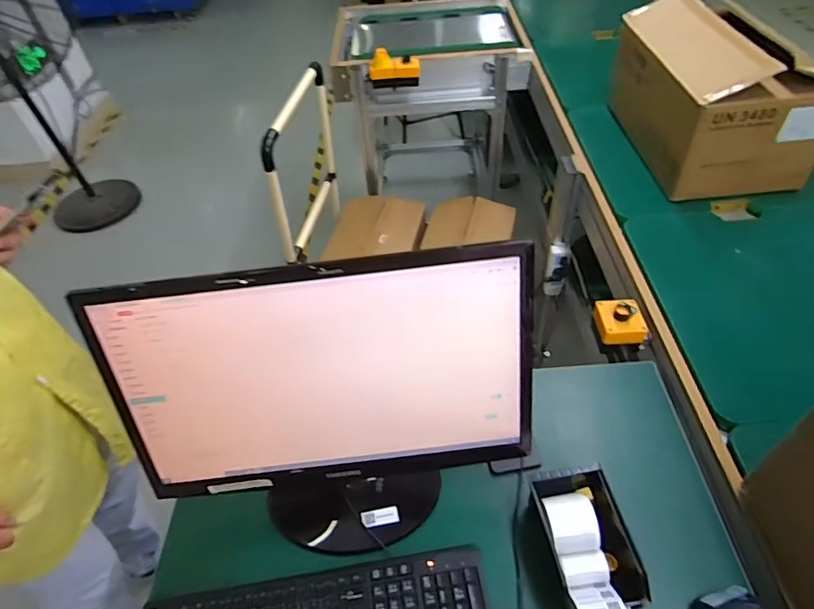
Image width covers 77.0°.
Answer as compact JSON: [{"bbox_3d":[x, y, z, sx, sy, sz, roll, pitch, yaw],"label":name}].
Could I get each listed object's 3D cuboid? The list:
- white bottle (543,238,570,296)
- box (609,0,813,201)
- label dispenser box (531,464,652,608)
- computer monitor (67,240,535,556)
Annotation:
[{"bbox_3d":[0.441,-0.103,1.503,0.063,0.184,0.085,11,49,14],"label":"white bottle"},{"bbox_3d":[0.742,-0.516,1.239,0.331,0.315,0.510,-4,47,1],"label":"box"},{"bbox_3d":[0.234,0.312,0.681,0.106,0.071,0.175,-9,47,-4],"label":"label dispenser box"},{"bbox_3d":[-0.097,0.143,0.667,0.505,0.361,0.219,-4,47,1],"label":"computer monitor"}]

